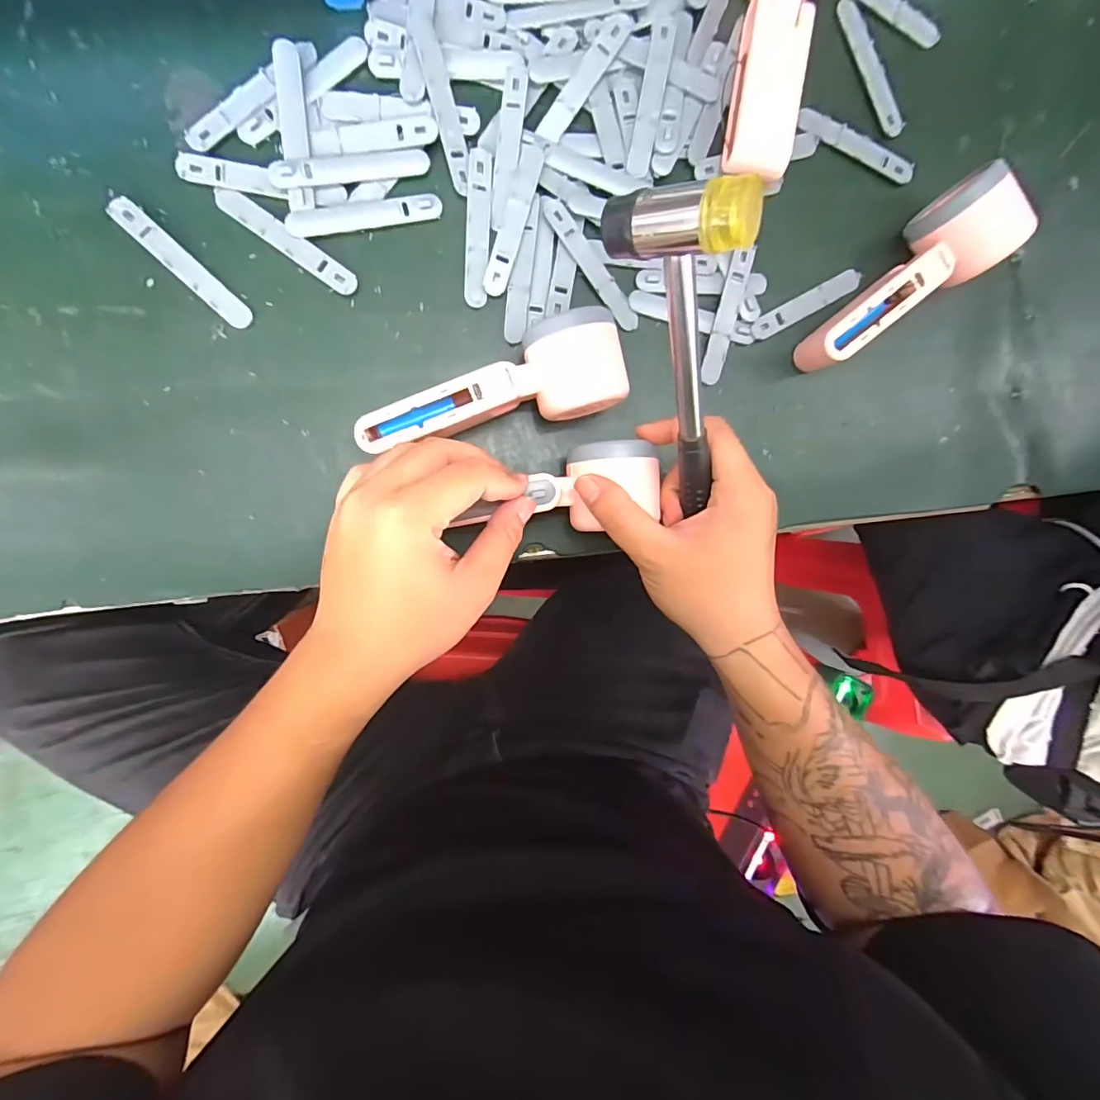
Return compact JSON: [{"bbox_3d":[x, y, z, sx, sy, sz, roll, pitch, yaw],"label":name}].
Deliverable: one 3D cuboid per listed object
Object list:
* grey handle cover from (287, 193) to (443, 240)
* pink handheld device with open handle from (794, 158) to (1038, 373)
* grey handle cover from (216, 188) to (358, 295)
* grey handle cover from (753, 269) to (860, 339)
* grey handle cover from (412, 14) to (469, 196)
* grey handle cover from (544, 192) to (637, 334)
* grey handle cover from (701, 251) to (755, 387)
[{"bbox_3d":[-0.116,-0.212,0.312,0.093,0.005,0.017,-15,96,-7],"label":"grey handle cover"},{"bbox_3d":[0.237,-0.184,0.334,0.148,0.057,0.055,-37,98,-4],"label":"pink handheld device with open handle"},{"bbox_3d":[-0.163,-0.192,0.308,0.092,0.004,0.015,33,89,-9],"label":"grey handle cover"},{"bbox_3d":[0.183,-0.175,0.352,0.091,0.005,0.015,-29,98,-5],"label":"grey handle cover"},{"bbox_3d":[-0.066,-0.275,0.305,0.014,0.010,0.097,-15,96,-6],"label":"grey handle cover"},{"bbox_3d":[0.030,-0.188,0.331,0.014,0.004,0.091,-36,98,-4],"label":"grey handle cover"},{"bbox_3d":[0.123,-0.162,0.345,0.015,0.004,0.089,11,100,-5],"label":"grey handle cover"}]

